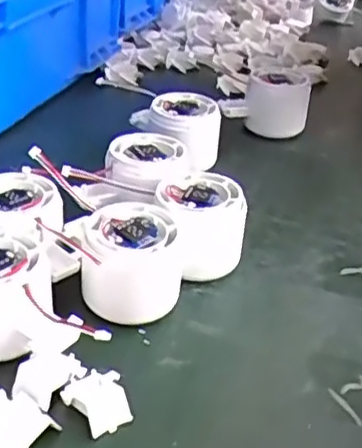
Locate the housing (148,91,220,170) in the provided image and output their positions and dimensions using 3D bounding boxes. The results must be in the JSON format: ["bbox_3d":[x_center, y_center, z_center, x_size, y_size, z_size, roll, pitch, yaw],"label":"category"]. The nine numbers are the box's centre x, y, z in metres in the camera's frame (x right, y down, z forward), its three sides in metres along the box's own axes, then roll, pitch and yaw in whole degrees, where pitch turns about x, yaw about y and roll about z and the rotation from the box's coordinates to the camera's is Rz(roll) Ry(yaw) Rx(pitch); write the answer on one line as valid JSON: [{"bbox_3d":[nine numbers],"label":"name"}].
[{"bbox_3d":[0.002,-0.076,0.536,0.046,0.050,0.050,4,33,-3],"label":"housing"}]

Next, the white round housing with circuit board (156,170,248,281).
[{"bbox_3d":[0.012,0.004,0.417,0.056,0.054,0.060,4,33,-3],"label":"white round housing with circuit board"}]

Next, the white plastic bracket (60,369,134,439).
[{"bbox_3d":[-0.039,0.087,0.323,0.028,0.008,0.033,-22,42,-35],"label":"white plastic bracket"}]

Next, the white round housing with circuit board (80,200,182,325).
[{"bbox_3d":[-0.028,0.023,0.383,0.058,0.051,0.055,4,33,-3],"label":"white round housing with circuit board"}]

